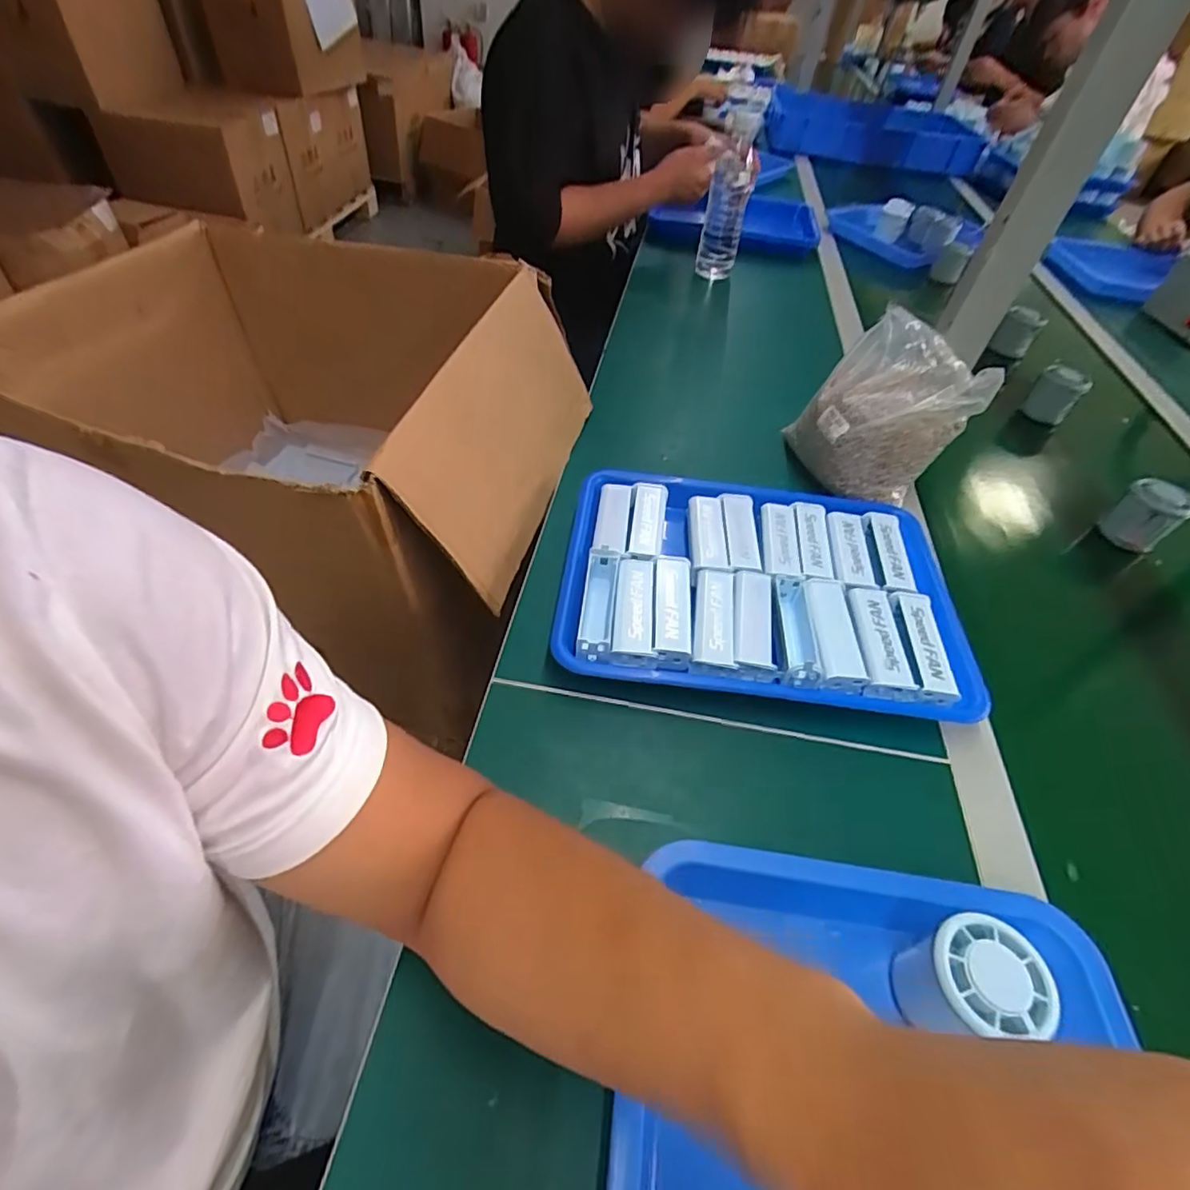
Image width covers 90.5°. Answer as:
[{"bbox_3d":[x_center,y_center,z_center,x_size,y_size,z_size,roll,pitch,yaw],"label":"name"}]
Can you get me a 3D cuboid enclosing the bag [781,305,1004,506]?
[{"bbox_3d":[0.289,-0.194,0.607,0.114,0.128,0.151,-5,50,-11],"label":"bag"}]

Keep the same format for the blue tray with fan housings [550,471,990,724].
[{"bbox_3d":[0.144,-0.009,0.527,0.339,0.040,0.249,8,48,0],"label":"blue tray with fan housings"}]

